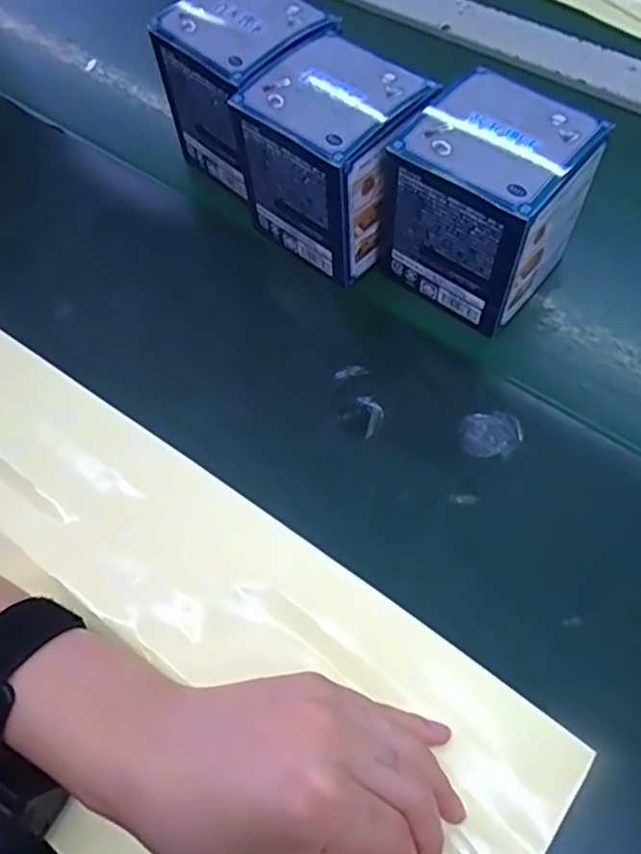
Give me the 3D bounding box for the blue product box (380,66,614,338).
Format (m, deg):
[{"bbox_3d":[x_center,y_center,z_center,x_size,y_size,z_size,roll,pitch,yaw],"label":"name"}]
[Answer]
[{"bbox_3d":[0.087,-0.119,0.356,0.088,0.093,0.076,34,68,20],"label":"blue product box"}]

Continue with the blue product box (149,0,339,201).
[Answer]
[{"bbox_3d":[-0.045,-0.208,0.404,0.078,0.093,0.076,-39,66,-17],"label":"blue product box"}]

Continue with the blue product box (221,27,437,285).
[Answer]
[{"bbox_3d":[0.009,-0.151,0.374,0.082,0.095,0.077,37,69,21],"label":"blue product box"}]

